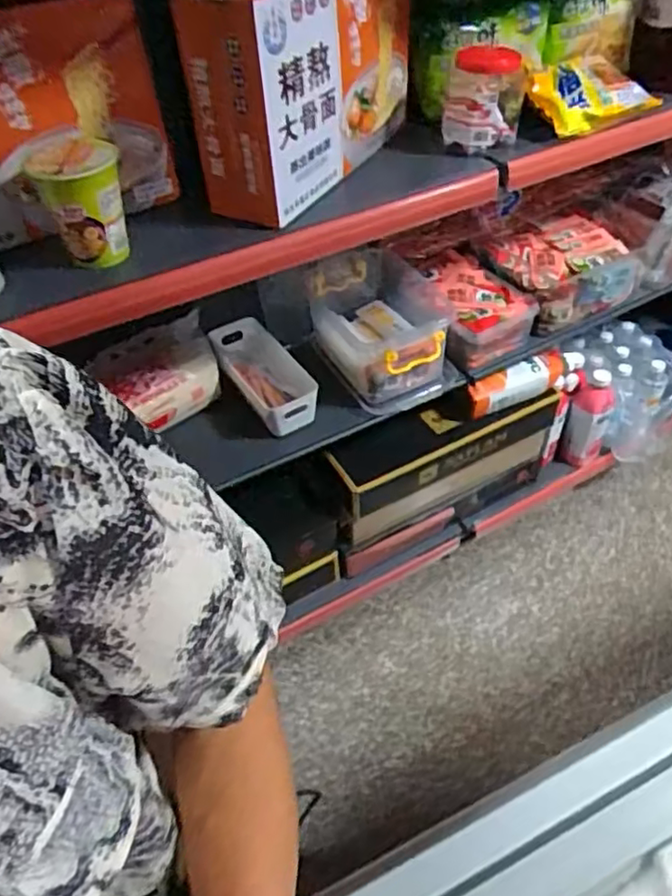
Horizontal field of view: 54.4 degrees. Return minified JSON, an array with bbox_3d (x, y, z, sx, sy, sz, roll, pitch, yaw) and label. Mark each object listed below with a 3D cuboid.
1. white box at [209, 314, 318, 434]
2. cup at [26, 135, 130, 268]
[{"bbox_3d":[-0.132,-0.129,1.130,0.113,0.072,0.240,-24,52,-18],"label":"white box"},{"bbox_3d":[-0.280,-0.277,0.729,0.086,0.106,0.104,-15,49,-10],"label":"cup"}]

